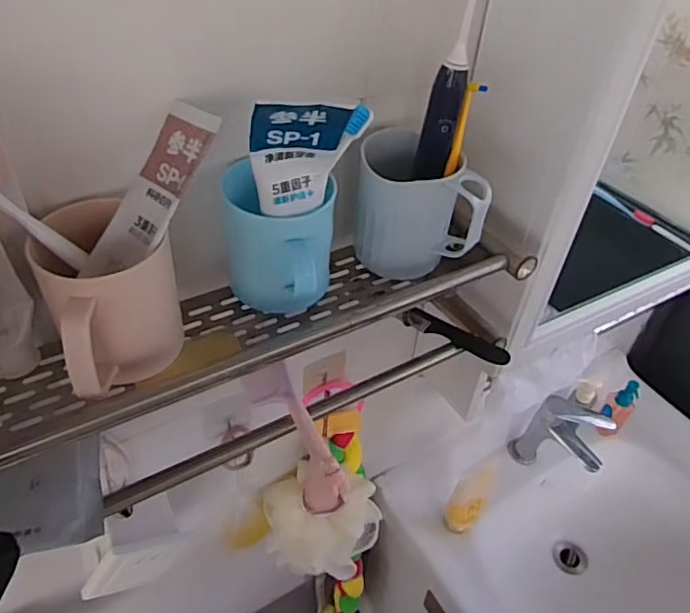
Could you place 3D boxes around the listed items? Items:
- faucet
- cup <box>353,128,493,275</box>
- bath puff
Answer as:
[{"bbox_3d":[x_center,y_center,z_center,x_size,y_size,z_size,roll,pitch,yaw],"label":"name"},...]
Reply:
[{"bbox_3d":[0.369,0.234,0.975,0.134,0.157,0.079,32,50,27],"label":"faucet"},{"bbox_3d":[0.061,-0.081,0.488,0.100,0.101,0.086,7,43,3],"label":"cup"},{"bbox_3d":[-0.027,0.278,0.747,0.152,0.095,0.118,-2,43,-6],"label":"bath puff"}]

